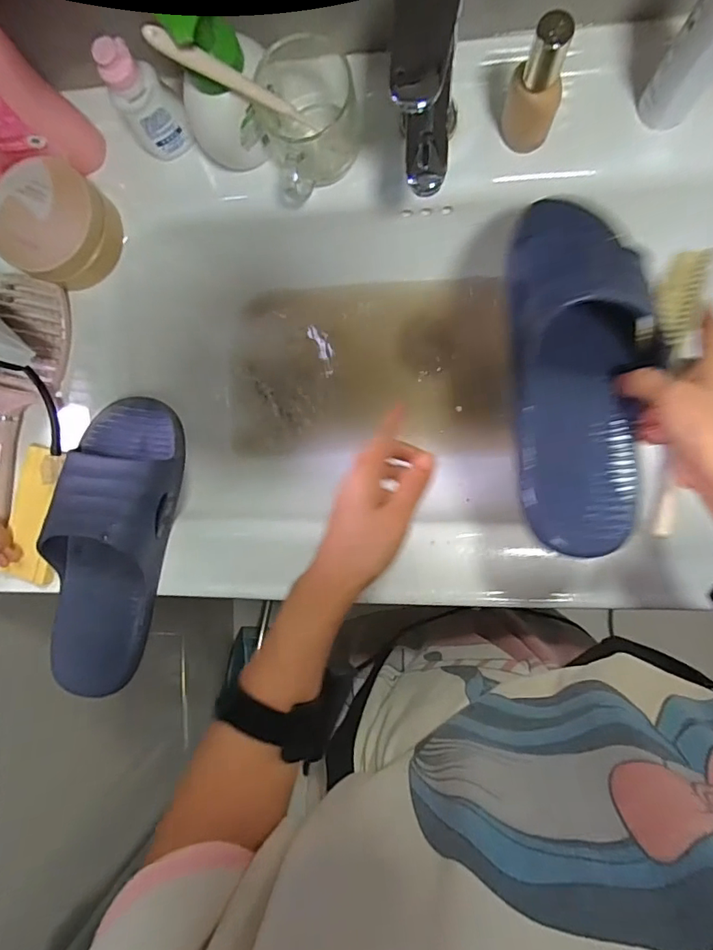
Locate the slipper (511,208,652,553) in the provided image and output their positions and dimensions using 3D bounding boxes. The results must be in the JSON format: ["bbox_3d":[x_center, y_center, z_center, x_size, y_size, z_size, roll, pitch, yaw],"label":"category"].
[{"bbox_3d":[0.165,-0.087,0.361,0.094,0.066,0.280,0,82,8],"label":"slipper"}]

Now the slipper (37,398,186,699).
[{"bbox_3d":[-0.236,0.065,0.452,0.096,0.077,0.271,9,92,7],"label":"slipper"}]

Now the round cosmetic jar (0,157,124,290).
[{"bbox_3d":[-0.290,-0.240,0.474,0.102,0.055,0.100,0,91,8],"label":"round cosmetic jar"}]

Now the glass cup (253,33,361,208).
[{"bbox_3d":[-0.042,-0.313,0.425,0.085,0.087,0.104,-17,88,7],"label":"glass cup"}]

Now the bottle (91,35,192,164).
[{"bbox_3d":[-0.185,-0.323,0.426,0.047,0.103,0.029,-37,86,6],"label":"bottle"}]

